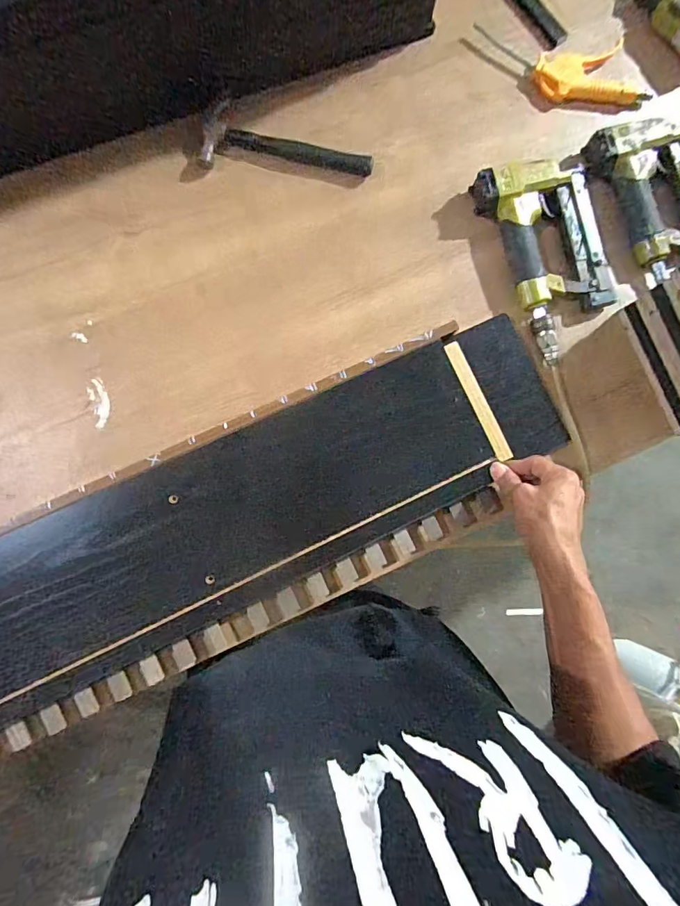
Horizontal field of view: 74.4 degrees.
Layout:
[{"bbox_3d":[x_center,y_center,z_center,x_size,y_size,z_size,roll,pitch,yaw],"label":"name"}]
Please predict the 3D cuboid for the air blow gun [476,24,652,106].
[{"bbox_3d":[0.285,-0.501,0.578,0.211,0.029,0.088,4,86,-4],"label":"air blow gun"}]

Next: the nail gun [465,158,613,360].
[{"bbox_3d":[0.269,-0.250,0.557,0.132,0.041,0.233,-24,89,-6],"label":"nail gun"}]

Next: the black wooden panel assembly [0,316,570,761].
[{"bbox_3d":[-0.142,0.103,0.495,0.870,0.040,0.217,-25,89,-7],"label":"black wooden panel assembly"}]

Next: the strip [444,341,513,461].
[{"bbox_3d":[0.162,-0.061,0.522,0.023,0.005,0.146,-25,90,-14],"label":"strip"}]

